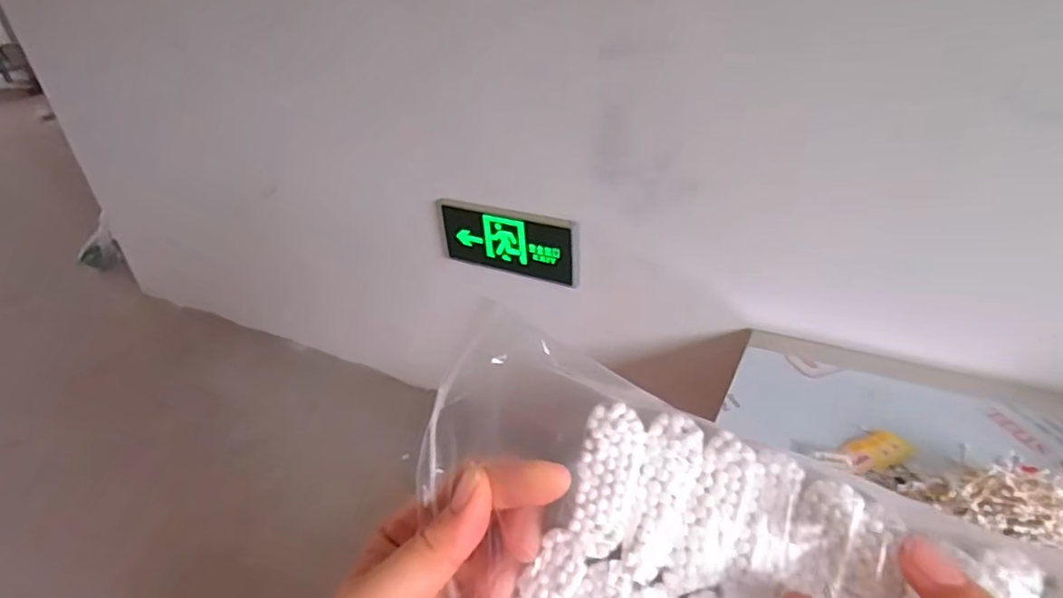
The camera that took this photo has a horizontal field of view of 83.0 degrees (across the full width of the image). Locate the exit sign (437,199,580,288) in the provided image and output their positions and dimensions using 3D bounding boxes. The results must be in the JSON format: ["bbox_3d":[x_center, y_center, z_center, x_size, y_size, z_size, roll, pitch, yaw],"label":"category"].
[{"bbox_3d":[-0.055,-0.122,1.312,0.355,0.141,0.034,14,37,27],"label":"exit sign"}]

